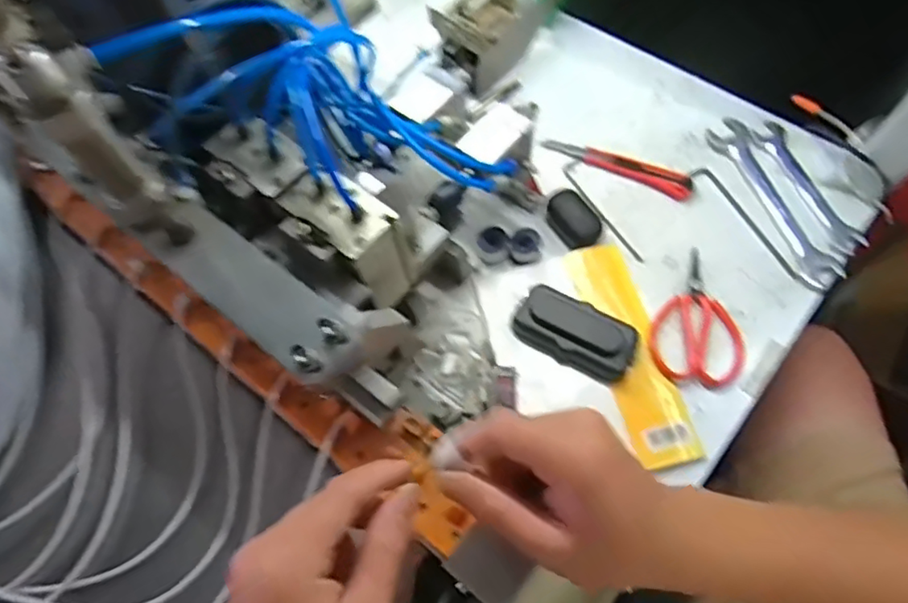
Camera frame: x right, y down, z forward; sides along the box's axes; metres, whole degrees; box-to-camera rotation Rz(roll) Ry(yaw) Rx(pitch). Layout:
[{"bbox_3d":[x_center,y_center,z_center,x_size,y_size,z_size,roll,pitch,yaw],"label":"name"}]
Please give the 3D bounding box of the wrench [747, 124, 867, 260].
[{"bbox_3d":[0.345,-0.114,0.583,0.030,0.010,0.160,-18,65,-5],"label":"wrench"}]

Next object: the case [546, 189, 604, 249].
[{"bbox_3d":[0.114,-0.079,0.571,0.036,0.021,0.059,-30,67,-11],"label":"case"}]

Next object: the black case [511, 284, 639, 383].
[{"bbox_3d":[0.105,0.026,0.517,0.102,0.024,0.051,27,69,15],"label":"black case"}]

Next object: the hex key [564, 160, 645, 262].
[{"bbox_3d":[0.145,-0.089,0.586,0.021,0.008,0.130,-22,65,-7],"label":"hex key"}]

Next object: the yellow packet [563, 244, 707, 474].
[{"bbox_3d":[0.154,0.041,0.521,0.054,0.012,0.204,-14,65,-3],"label":"yellow packet"}]

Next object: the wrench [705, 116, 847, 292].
[{"bbox_3d":[0.311,-0.102,0.580,0.040,0.011,0.196,-20,65,-6],"label":"wrench"}]

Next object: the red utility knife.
[{"bbox_3d":[0.164,-0.139,0.599,0.153,0.012,0.024,25,68,14],"label":"red utility knife"}]

